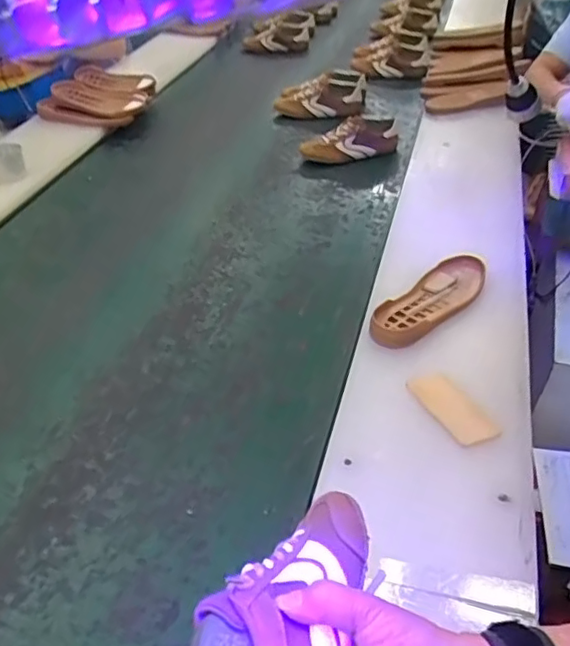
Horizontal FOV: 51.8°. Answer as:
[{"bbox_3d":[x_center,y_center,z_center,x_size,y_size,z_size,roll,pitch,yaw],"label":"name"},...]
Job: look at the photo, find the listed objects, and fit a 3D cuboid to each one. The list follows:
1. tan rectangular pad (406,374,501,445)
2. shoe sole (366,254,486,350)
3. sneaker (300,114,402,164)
[{"bbox_3d":[0.221,0.111,0.776,0.057,0.007,0.125,-20,43,-18],"label":"tan rectangular pad"},{"bbox_3d":[0.240,-0.038,0.937,0.093,0.028,0.262,28,50,32],"label":"shoe sole"},{"bbox_3d":[0.171,-0.462,1.471,0.247,0.087,0.100,-4,41,-1],"label":"sneaker"}]

